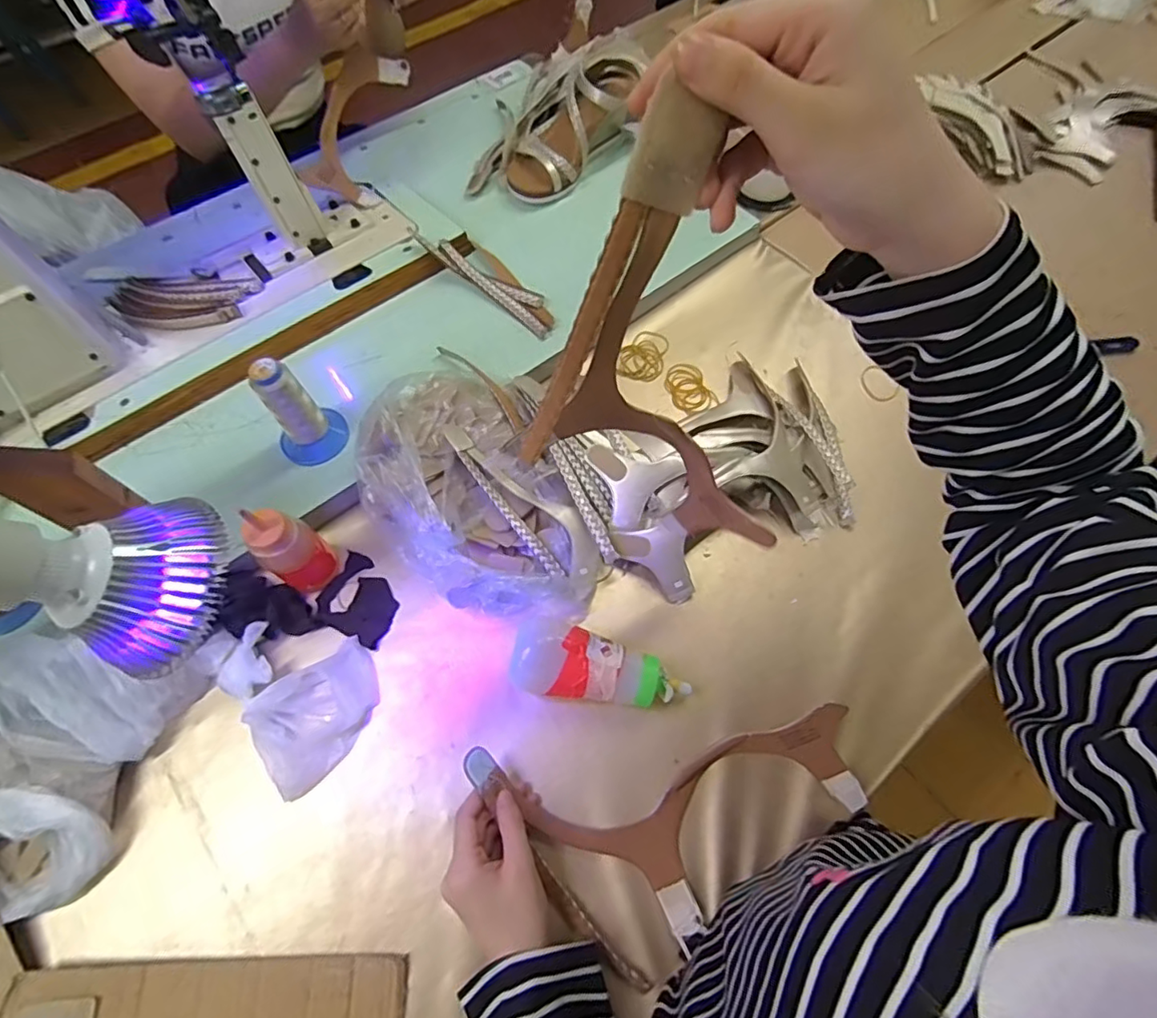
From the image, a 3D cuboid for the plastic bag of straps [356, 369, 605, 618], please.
[{"bbox_3d":[-0.104,-0.015,0.551,0.176,0.099,0.284,-32,71,-15],"label":"plastic bag of straps"}]

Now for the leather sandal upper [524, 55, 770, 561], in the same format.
[{"bbox_3d":[0.041,-0.054,0.351,0.141,0.326,0.043,-12,56,9],"label":"leather sandal upper"}]

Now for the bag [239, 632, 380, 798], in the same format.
[{"bbox_3d":[-0.228,0.184,0.506,0.104,0.033,0.093,-27,67,-12],"label":"bag"}]

